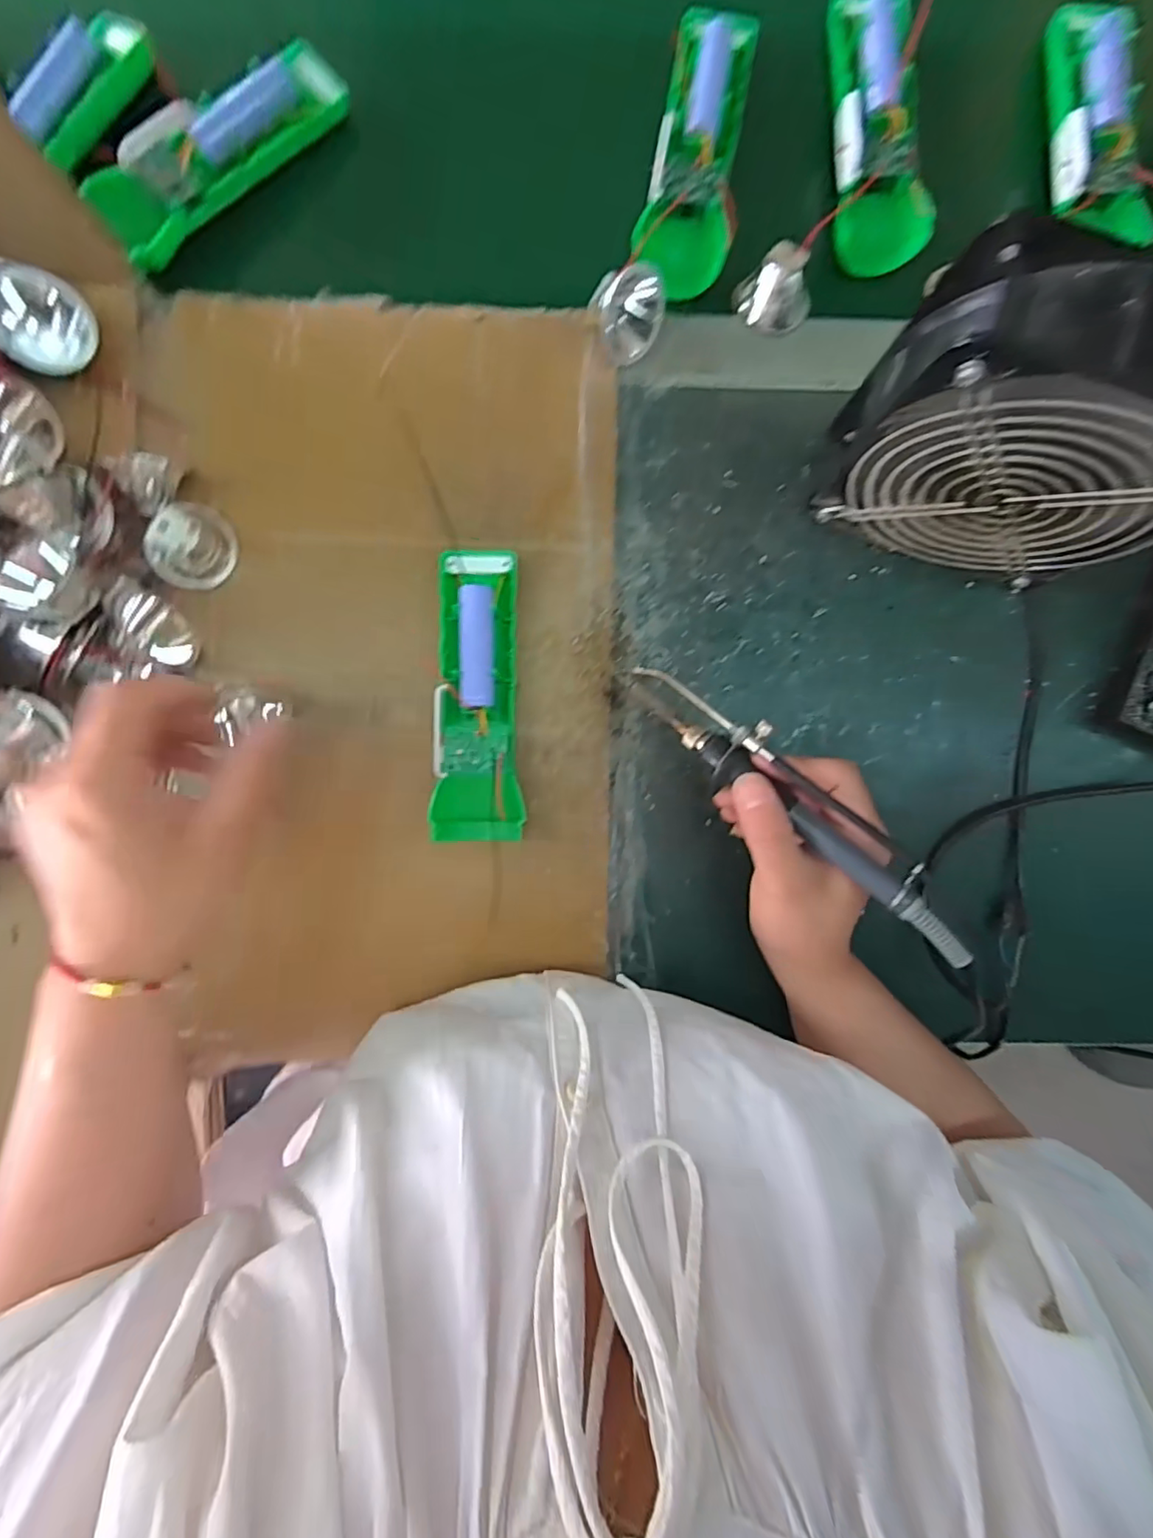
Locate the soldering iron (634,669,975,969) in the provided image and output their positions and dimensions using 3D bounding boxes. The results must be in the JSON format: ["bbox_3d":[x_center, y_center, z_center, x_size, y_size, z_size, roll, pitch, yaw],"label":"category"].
[{"bbox_3d":[0.100,0.013,0.278,0.032,0.021,0.195,-45,69,-1],"label":"soldering iron"}]

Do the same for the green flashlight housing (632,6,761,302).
[{"bbox_3d":[0.067,-0.345,0.329,0.050,0.029,0.140,9,89,-1],"label":"green flashlight housing"}]

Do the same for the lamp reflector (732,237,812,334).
[{"bbox_3d":[0.116,-0.272,0.334,0.040,0.029,0.028,38,89,-1],"label":"lamp reflector"}]

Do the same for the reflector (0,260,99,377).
[{"bbox_3d":[-0.277,-0.231,0.299,0.035,0.029,0.044,37,89,-1],"label":"reflector"}]

